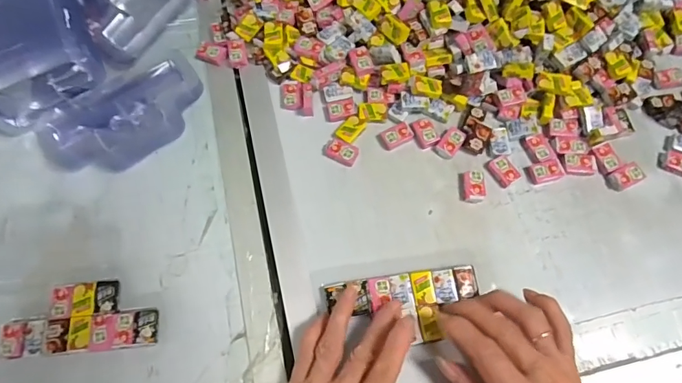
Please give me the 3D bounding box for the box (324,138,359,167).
[{"bbox_3d":[0.000,-0.034,0.391,0.029,0.009,0.019,22,72,9],"label":"box"}]

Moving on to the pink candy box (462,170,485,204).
[{"bbox_3d":[0.113,-0.005,0.378,0.018,0.009,0.027,0,70,2],"label":"pink candy box"}]

